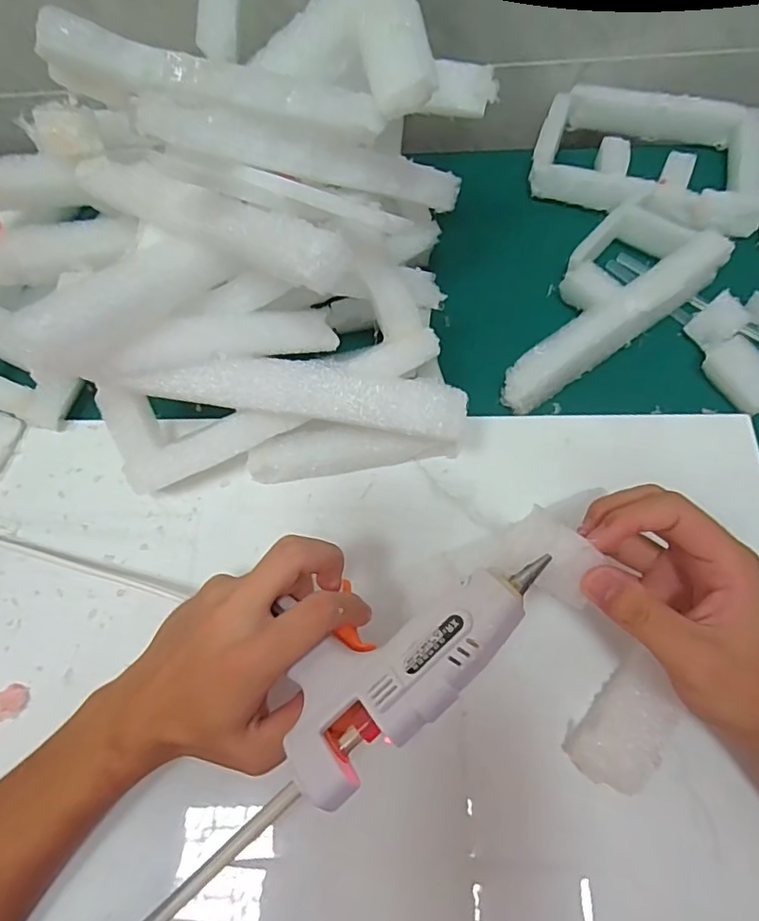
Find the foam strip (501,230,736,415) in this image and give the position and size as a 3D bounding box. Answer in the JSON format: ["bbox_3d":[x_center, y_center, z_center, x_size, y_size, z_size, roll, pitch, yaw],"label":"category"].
[{"bbox_3d":[0.167,-0.097,0.409,0.190,0.039,0.031,-33,70,-12],"label":"foam strip"}]

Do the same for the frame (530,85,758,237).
[{"bbox_3d":[0.223,-0.248,0.474,0.180,0.027,0.127,13,68,7],"label":"frame"}]

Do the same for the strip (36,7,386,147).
[{"bbox_3d":[-0.073,-0.173,0.271,0.151,0.027,0.015,0,69,-19],"label":"strip"}]

